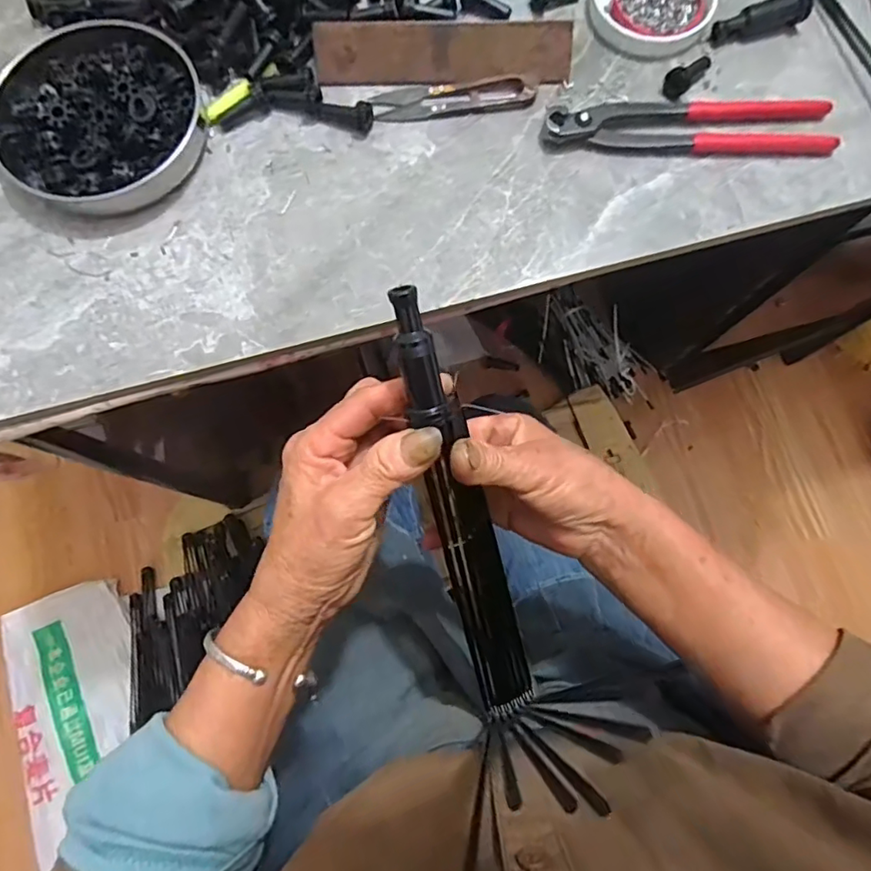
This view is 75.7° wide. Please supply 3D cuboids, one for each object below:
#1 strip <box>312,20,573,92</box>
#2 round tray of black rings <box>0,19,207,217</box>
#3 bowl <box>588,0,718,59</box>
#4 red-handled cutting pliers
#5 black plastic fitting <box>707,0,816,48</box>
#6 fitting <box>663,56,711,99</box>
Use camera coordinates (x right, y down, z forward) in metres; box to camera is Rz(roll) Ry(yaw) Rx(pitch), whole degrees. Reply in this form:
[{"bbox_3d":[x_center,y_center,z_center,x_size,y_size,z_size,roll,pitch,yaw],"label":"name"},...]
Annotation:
[{"bbox_3d":[0.006,-0.269,0.396,0.177,0.008,0.039,0,121,0],"label":"strip"},{"bbox_3d":[-0.233,-0.226,0.384,0.134,0.033,0.144,0,77,1],"label":"round tray of black rings"},{"bbox_3d":[0.159,-0.324,0.413,0.088,0.012,0.084,0,77,1],"label":"bowl"},{"bbox_3d":[0.177,-0.217,0.386,0.193,0.016,0.041,1,77,1],"label":"red-handled cutting pliers"},{"bbox_3d":[0.237,-0.301,0.404,0.072,0.018,0.024,-22,77,-4],"label":"black plastic fitting"},{"bbox_3d":[0.181,-0.257,0.396,0.040,0.017,0.013,-35,79,-7],"label":"fitting"}]

